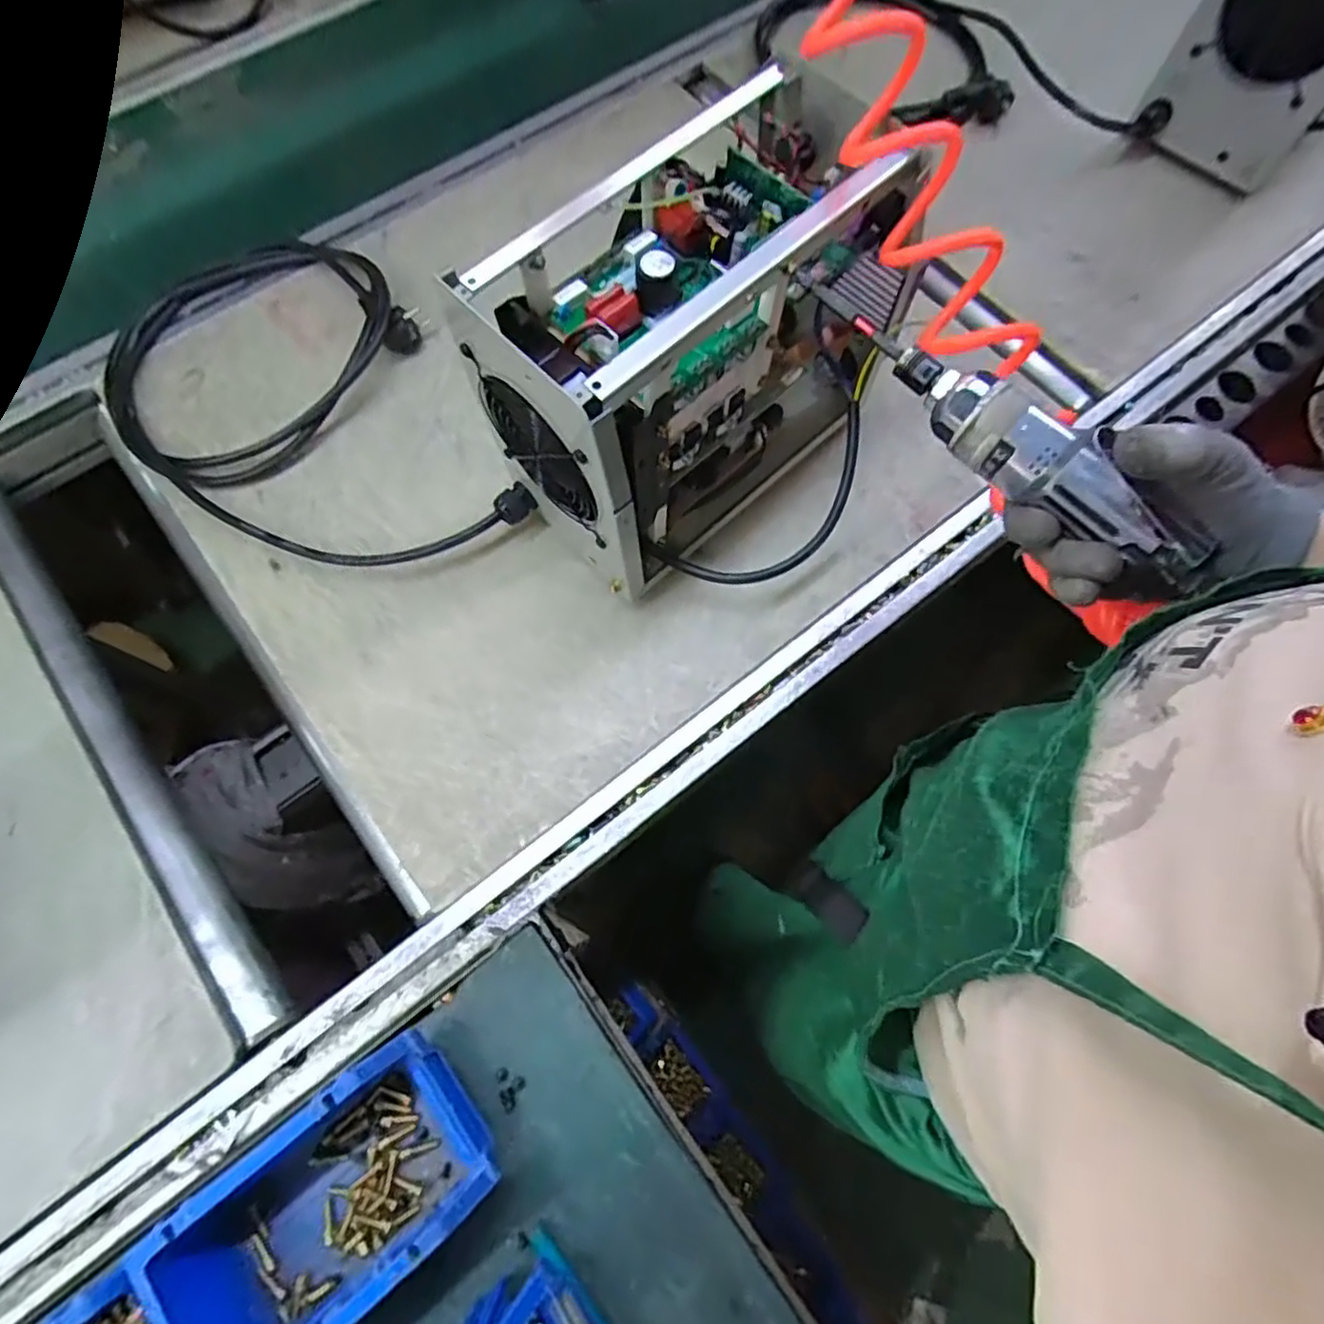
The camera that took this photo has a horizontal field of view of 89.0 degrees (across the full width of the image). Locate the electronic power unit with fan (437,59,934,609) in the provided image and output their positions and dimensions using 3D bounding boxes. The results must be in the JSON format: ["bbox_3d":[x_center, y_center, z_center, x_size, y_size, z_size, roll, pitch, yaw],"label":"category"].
[{"bbox_3d":[0.022,-0.220,0.496,0.145,0.247,0.291,43,77,13],"label":"electronic power unit with fan"}]

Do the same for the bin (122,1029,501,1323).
[{"bbox_3d":[-0.187,0.309,0.385,0.159,0.075,0.097,-37,75,-11],"label":"bin"}]

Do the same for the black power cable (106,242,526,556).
[{"bbox_3d":[-0.333,-0.218,0.608,0.274,0.037,0.408,-29,73,-9],"label":"black power cable"}]

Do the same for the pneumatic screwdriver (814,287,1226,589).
[{"bbox_3d":[0.167,-0.126,0.346,0.033,0.032,0.221,-41,74,-13],"label":"pneumatic screwdriver"}]

